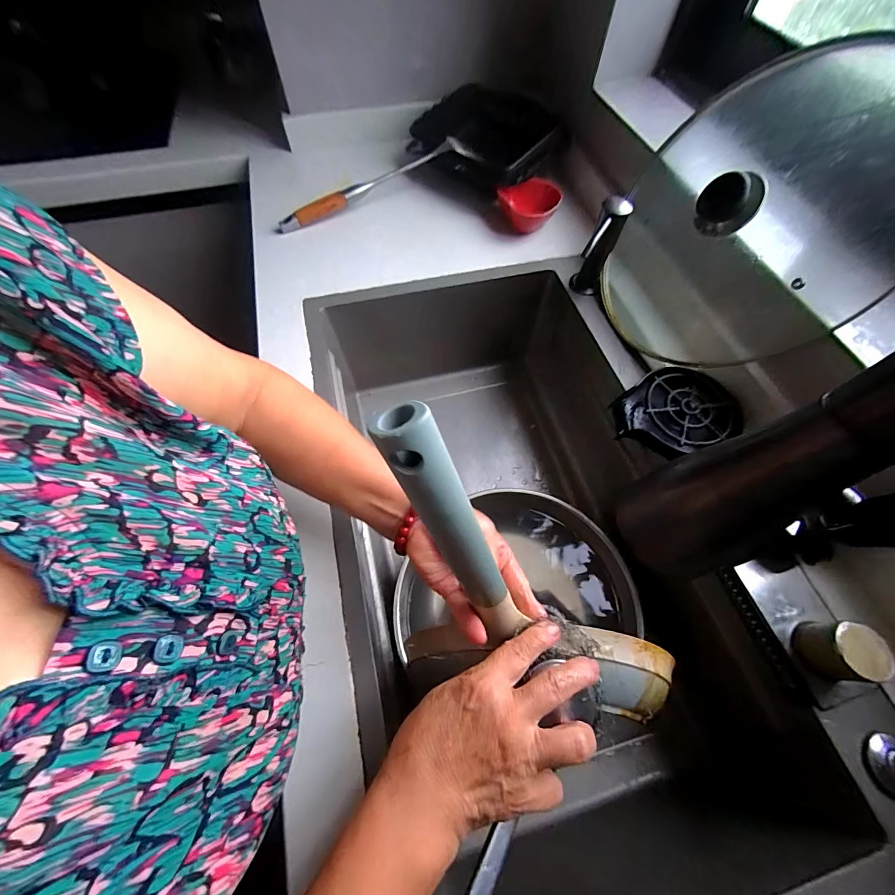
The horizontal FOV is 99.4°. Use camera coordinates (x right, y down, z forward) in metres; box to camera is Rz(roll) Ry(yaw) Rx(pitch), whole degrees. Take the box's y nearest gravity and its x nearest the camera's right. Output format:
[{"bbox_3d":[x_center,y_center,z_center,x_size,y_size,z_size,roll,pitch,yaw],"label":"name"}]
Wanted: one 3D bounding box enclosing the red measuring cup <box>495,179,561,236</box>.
[{"bbox_3d":[0.133,-0.399,0.629,0.081,0.053,0.085,-1,57,2],"label":"red measuring cup"}]

